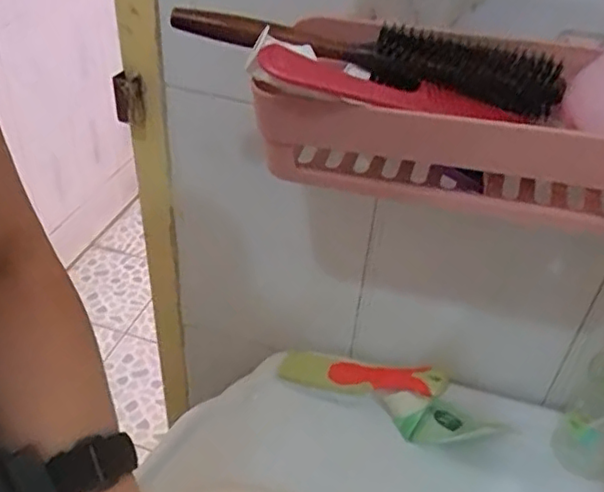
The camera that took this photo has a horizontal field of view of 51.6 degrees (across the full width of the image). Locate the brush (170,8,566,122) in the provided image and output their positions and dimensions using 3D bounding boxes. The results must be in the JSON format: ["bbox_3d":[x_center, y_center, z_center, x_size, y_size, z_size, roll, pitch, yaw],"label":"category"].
[{"bbox_3d":[0.044,-0.118,0.399,0.248,0.038,0.038,6,39,2],"label":"brush"}]

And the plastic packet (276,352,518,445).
[{"bbox_3d":[0.080,0.132,0.565,0.214,0.063,0.058,13,39,10],"label":"plastic packet"}]

